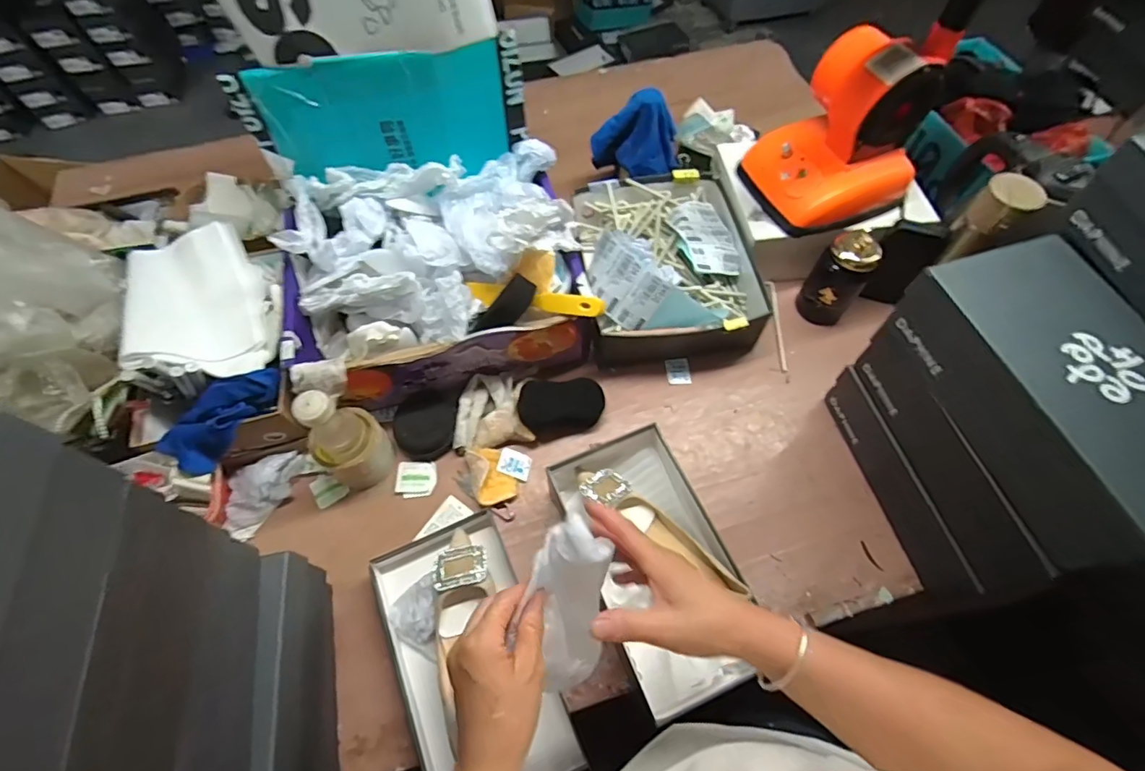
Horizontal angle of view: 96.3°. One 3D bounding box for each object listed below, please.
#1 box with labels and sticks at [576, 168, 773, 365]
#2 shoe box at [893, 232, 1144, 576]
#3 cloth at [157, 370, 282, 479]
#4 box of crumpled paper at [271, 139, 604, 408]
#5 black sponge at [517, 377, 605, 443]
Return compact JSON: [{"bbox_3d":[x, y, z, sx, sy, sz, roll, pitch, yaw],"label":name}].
[{"bbox_3d":[0.146,-0.198,0.827,0.261,0.126,0.325,-10,62,-5],"label":"box with labels and sticks"},{"bbox_3d":[0.478,0.003,0.499,0.155,0.099,0.293,-14,63,-7],"label":"shoe box"},{"bbox_3d":[-0.451,0.038,0.669,0.074,0.049,0.160,39,69,19],"label":"cloth"},{"bbox_3d":[-0.189,-0.159,0.742,0.393,0.177,0.291,-14,63,-7],"label":"box of crumpled paper"},{"bbox_3d":[-0.016,0.033,0.738,0.119,0.062,0.072,-4,62,-1],"label":"black sponge"}]

